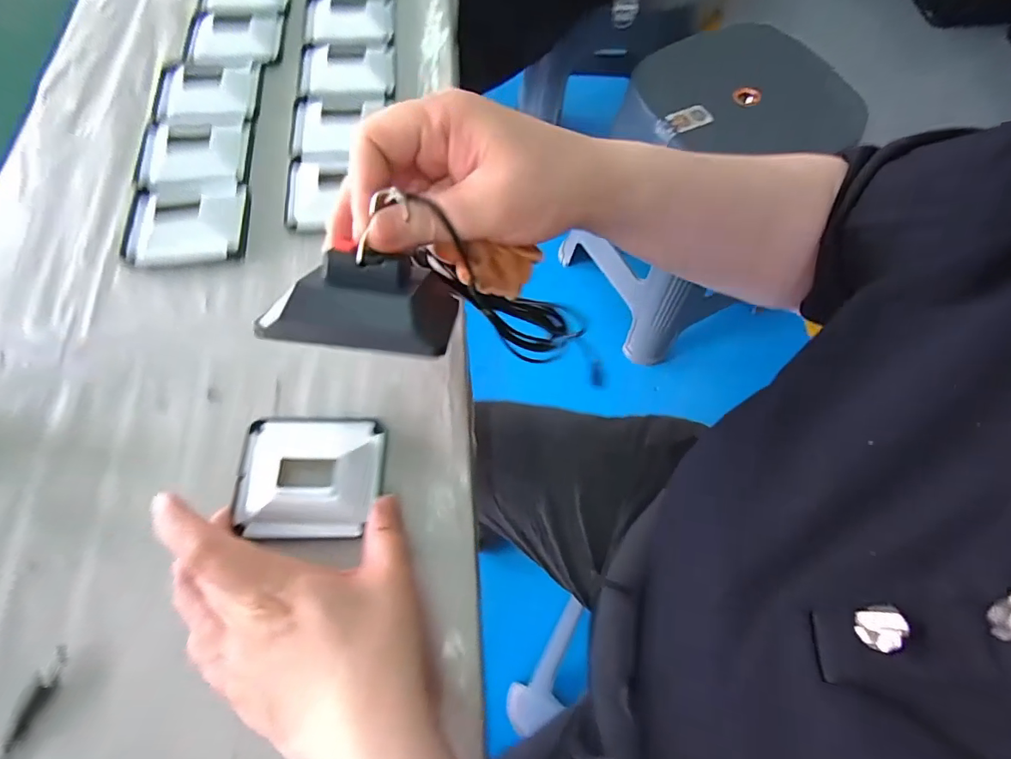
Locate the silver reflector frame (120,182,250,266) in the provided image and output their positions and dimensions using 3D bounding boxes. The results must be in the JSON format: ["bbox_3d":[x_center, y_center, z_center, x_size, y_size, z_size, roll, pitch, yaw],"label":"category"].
[{"bbox_3d":[-0.226,-0.111,0.339,0.083,0.013,0.069,-5,67,-3],"label":"silver reflector frame"}]

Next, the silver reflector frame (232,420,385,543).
[{"bbox_3d":[-0.111,0.053,0.275,0.080,0.014,0.068,-1,67,-1],"label":"silver reflector frame"}]

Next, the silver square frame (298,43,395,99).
[{"bbox_3d":[-0.134,-0.264,0.413,0.078,0.016,0.066,-2,67,-2],"label":"silver square frame"}]

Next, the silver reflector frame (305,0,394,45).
[{"bbox_3d":[-0.140,-0.326,0.436,0.078,0.023,0.067,-5,67,-3],"label":"silver reflector frame"}]

